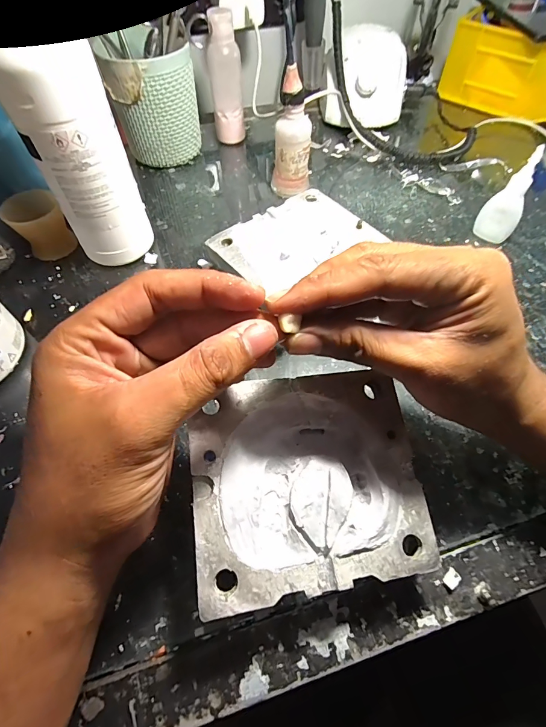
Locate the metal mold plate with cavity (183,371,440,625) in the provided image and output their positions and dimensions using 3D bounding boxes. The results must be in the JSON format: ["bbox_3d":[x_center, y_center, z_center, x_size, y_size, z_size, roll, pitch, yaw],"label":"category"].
[{"bbox_3d":[0.020,0.062,0.196,0.123,0.019,0.110,-6,71,-11],"label":"metal mold plate with cavity"}]

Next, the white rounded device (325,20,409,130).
[{"bbox_3d":[0.123,-0.381,0.481,0.103,0.081,0.120,4,59,2],"label":"white rounded device"}]

